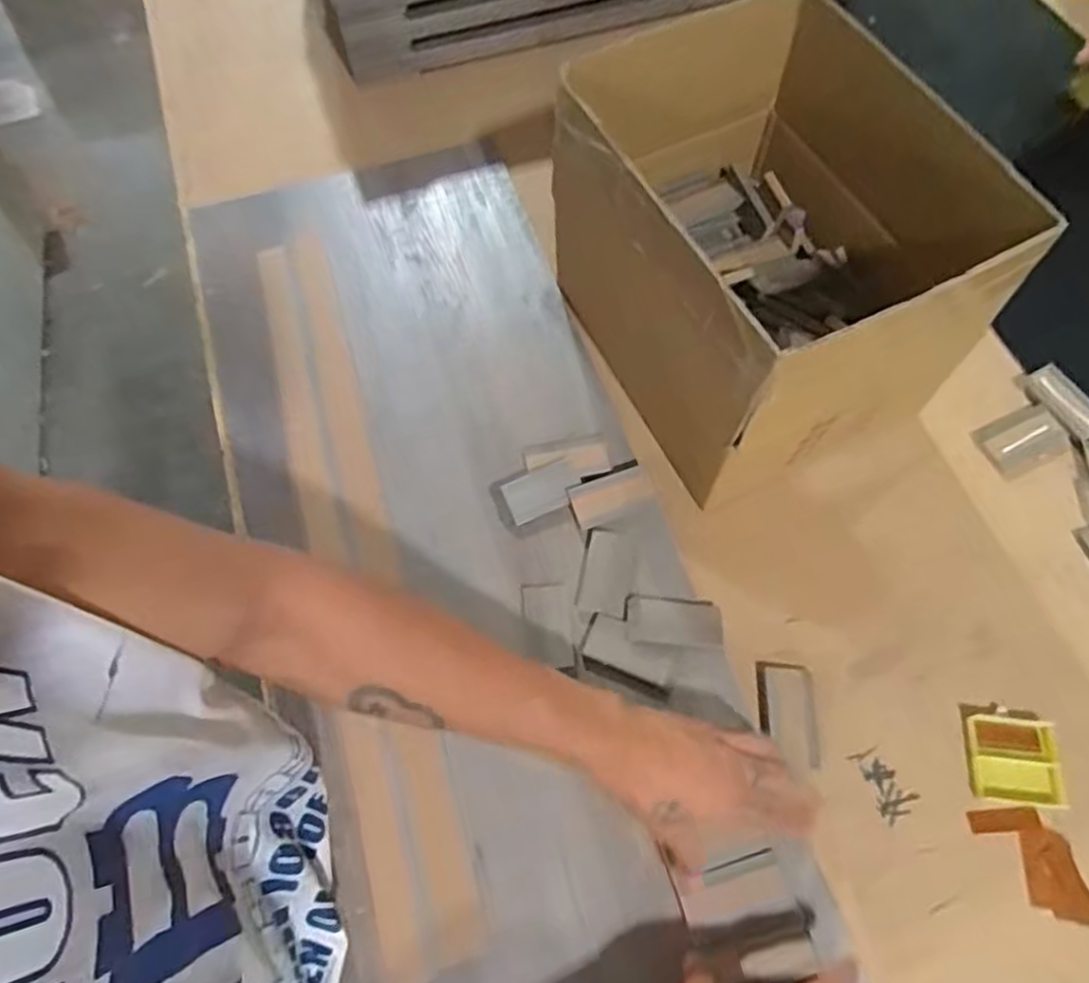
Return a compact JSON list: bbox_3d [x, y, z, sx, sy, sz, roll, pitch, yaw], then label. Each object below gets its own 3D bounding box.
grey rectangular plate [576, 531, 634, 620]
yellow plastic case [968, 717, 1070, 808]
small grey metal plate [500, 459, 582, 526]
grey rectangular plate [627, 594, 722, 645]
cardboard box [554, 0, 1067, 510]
[{"bbox_3d":[0.057,0.073,0.644,0.044,0.005,0.072,13,67,6],"label":"grey rectangular plate"},{"bbox_3d":[0.375,0.214,0.575,0.066,0.009,0.064,6,66,3],"label":"yellow plastic case"},{"bbox_3d":[0.000,-0.001,0.666,0.072,0.010,0.042,-20,67,-8],"label":"small grey metal plate"},{"bbox_3d":[0.113,0.111,0.624,0.078,0.007,0.042,2,66,2],"label":"grey rectangular plate"},{"bbox_3d":[0.188,-0.207,0.638,0.284,0.241,0.324,-24,67,-9],"label":"cardboard box"}]

